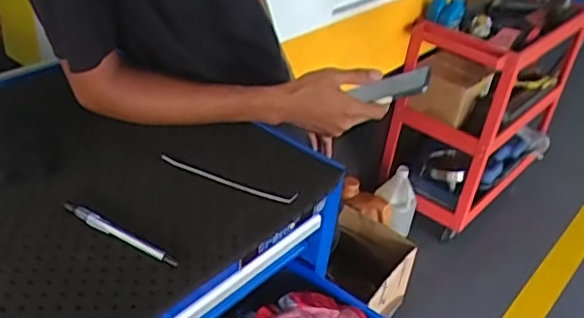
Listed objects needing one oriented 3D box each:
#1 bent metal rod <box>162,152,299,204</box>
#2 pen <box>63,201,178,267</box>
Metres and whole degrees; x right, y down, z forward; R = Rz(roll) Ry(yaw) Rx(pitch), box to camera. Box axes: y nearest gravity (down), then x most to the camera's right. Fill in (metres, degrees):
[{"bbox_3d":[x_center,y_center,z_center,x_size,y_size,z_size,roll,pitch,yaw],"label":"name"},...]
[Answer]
[{"bbox_3d":[-0.079,0.025,0.716,0.178,0.008,0.015,17,34,14],"label":"bent metal rod"},{"bbox_3d":[-0.176,0.076,0.611,0.147,0.008,0.013,24,36,22],"label":"pen"}]

